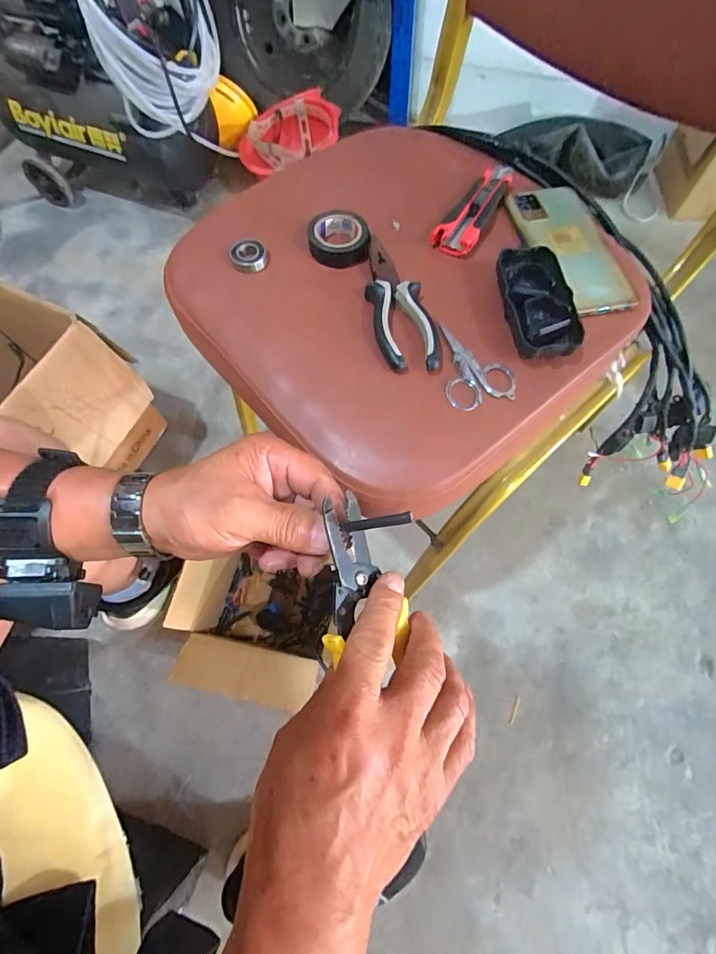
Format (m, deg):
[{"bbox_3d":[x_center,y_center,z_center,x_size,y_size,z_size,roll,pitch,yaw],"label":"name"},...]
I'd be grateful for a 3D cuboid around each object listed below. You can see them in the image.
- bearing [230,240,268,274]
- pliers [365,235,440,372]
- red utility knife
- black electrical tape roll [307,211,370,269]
[{"bbox_3d":[-0.102,-0.206,0.410,0.034,0.010,0.033,-1,68,2],"label":"bearing"},{"bbox_3d":[0.032,-0.154,0.384,0.048,0.019,0.144,-13,68,-3],"label":"pliers"},{"bbox_3d":[0.119,-0.273,0.435,0.038,0.018,0.145,26,71,12],"label":"red utility knife"},{"bbox_3d":[-0.018,-0.224,0.411,0.056,0.019,0.057,-1,68,2],"label":"black electrical tape roll"}]

